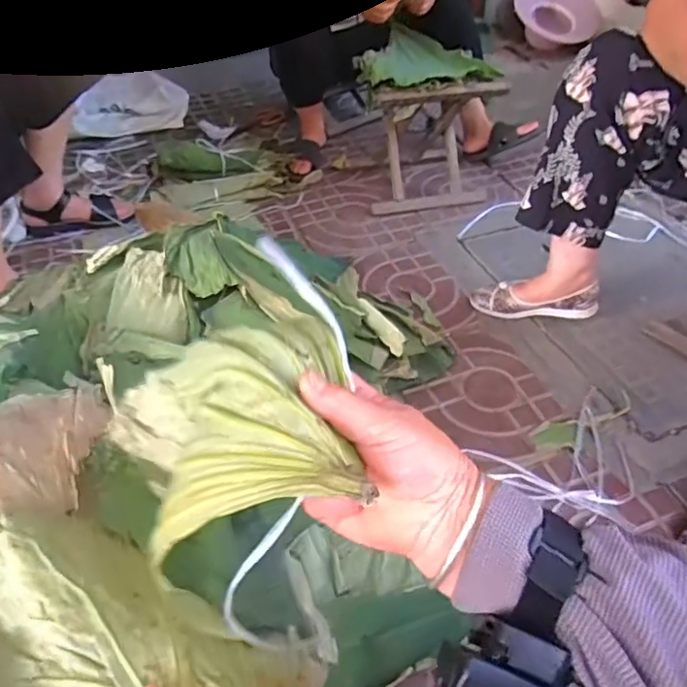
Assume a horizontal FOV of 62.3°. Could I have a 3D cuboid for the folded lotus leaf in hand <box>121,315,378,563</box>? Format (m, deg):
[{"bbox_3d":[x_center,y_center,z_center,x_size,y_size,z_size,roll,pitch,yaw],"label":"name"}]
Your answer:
[{"bbox_3d":[-0.058,0.043,0.298,0.117,0.042,0.107,-6,45,-8],"label":"folded lotus leaf in hand"}]

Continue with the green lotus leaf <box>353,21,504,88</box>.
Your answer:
[{"bbox_3d":[0.179,-0.680,1.350,0.296,0.056,0.276,-18,46,-18],"label":"green lotus leaf"}]

